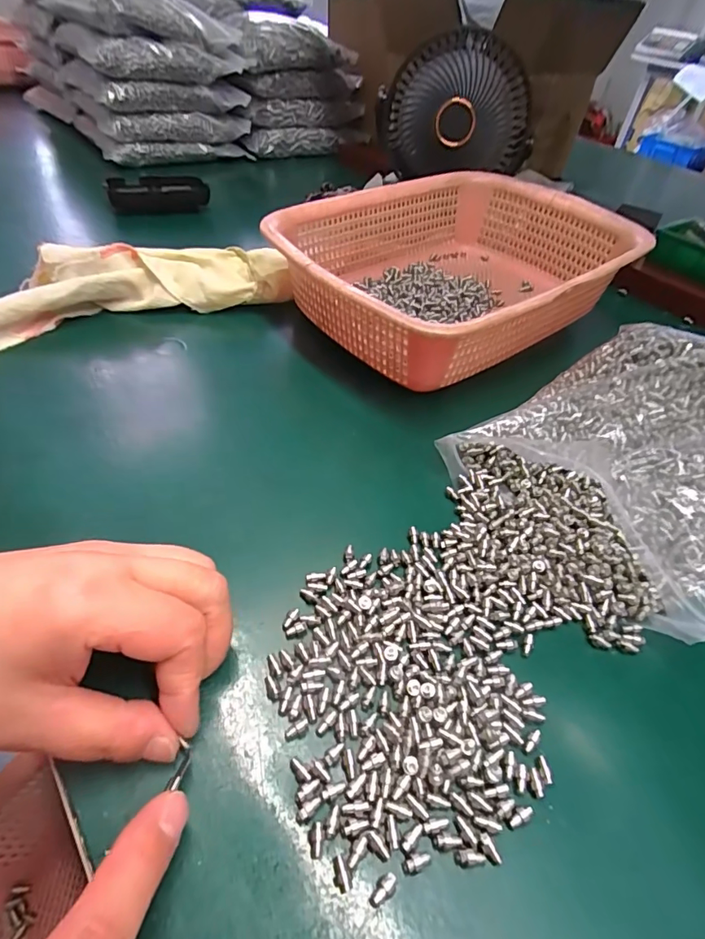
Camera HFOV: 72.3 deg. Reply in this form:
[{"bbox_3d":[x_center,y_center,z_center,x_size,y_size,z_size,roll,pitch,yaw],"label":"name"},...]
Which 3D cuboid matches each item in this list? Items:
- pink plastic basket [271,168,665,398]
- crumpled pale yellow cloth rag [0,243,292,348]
[{"bbox_3d":[0.088,-0.176,0.424,0.296,0.075,0.222,-26,56,-28],"label":"pink plastic basket"},{"bbox_3d":[-0.187,-0.150,0.393,0.280,0.045,0.074,-20,52,-22],"label":"crumpled pale yellow cloth rag"}]

